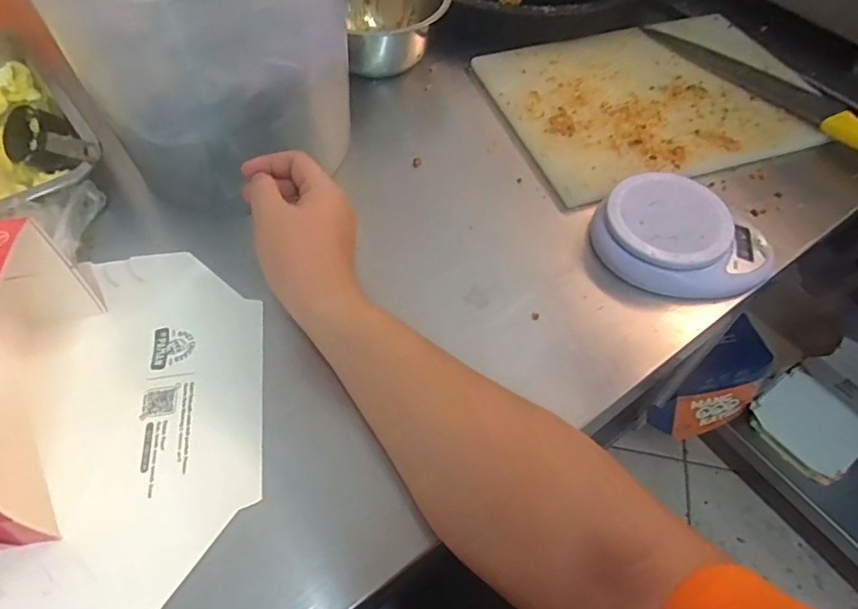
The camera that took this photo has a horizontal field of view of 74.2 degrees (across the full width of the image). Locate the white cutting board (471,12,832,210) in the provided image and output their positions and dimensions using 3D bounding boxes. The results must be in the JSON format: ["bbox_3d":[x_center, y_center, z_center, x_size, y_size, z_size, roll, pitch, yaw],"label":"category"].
[{"bbox_3d":[0.248,-0.241,0.640,0.352,0.023,0.266,-18,56,-13],"label":"white cutting board"}]

